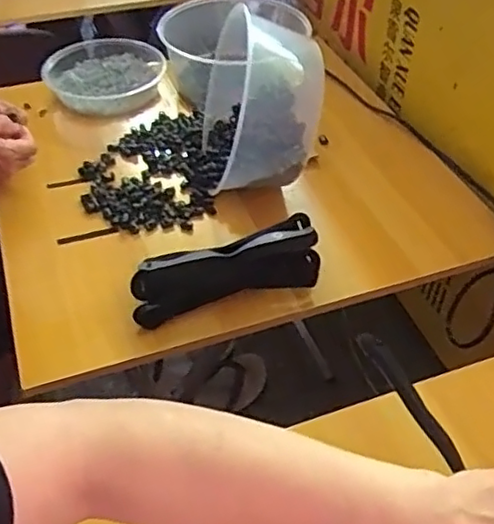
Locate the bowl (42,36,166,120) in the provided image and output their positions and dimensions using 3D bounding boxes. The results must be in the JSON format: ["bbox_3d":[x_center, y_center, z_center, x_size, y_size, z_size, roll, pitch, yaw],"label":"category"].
[{"bbox_3d":[-0.225,-0.291,1.033,0.181,0.061,0.180,0,44,0],"label":"bowl"}]

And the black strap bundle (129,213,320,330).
[{"bbox_3d":[-0.023,0.009,0.711,0.211,0.051,0.082,-10,45,-11],"label":"black strap bundle"}]

